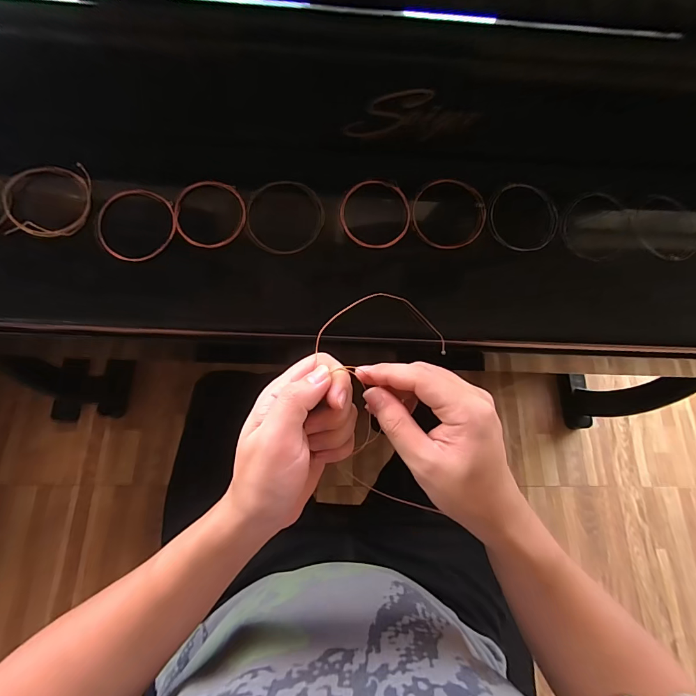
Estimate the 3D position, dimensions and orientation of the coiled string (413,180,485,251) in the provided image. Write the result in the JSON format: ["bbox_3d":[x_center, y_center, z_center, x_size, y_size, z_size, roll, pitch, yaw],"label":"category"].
[{"bbox_3d":[0.104,-0.138,0.381,0.076,0.006,0.071,0,89,-3],"label":"coiled string"}]

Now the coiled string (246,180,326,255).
[{"bbox_3d":[-0.062,-0.130,0.369,0.077,0.007,0.072,0,95,0],"label":"coiled string"}]

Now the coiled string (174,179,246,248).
[{"bbox_3d":[-0.136,-0.133,0.368,0.068,0.010,0.066,0,90,-4],"label":"coiled string"}]

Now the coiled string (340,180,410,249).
[{"bbox_3d":[0.028,-0.135,0.373,0.070,0.008,0.070,0,86,-4],"label":"coiled string"}]

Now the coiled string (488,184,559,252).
[{"bbox_3d":[0.183,-0.137,0.387,0.075,0.011,0.065,32,90,0],"label":"coiled string"}]

